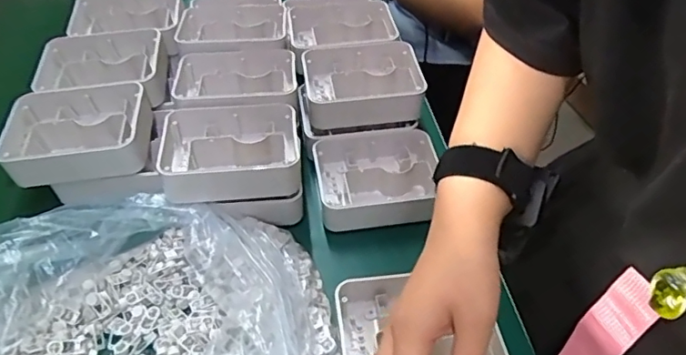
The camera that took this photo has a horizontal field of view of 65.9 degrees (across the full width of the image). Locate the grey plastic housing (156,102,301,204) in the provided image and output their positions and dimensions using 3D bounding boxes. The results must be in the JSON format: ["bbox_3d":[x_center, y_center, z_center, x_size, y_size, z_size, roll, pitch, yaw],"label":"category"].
[{"bbox_3d":[-0.110,-0.022,0.518,0.132,0.044,0.100,-7,48,-6],"label":"grey plastic housing"}]

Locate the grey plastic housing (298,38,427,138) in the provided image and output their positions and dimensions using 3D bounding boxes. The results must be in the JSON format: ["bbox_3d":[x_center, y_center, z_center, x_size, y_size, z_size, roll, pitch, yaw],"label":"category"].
[{"bbox_3d":[0.017,-0.106,0.593,0.136,0.043,0.104,-12,57,2],"label":"grey plastic housing"}]

